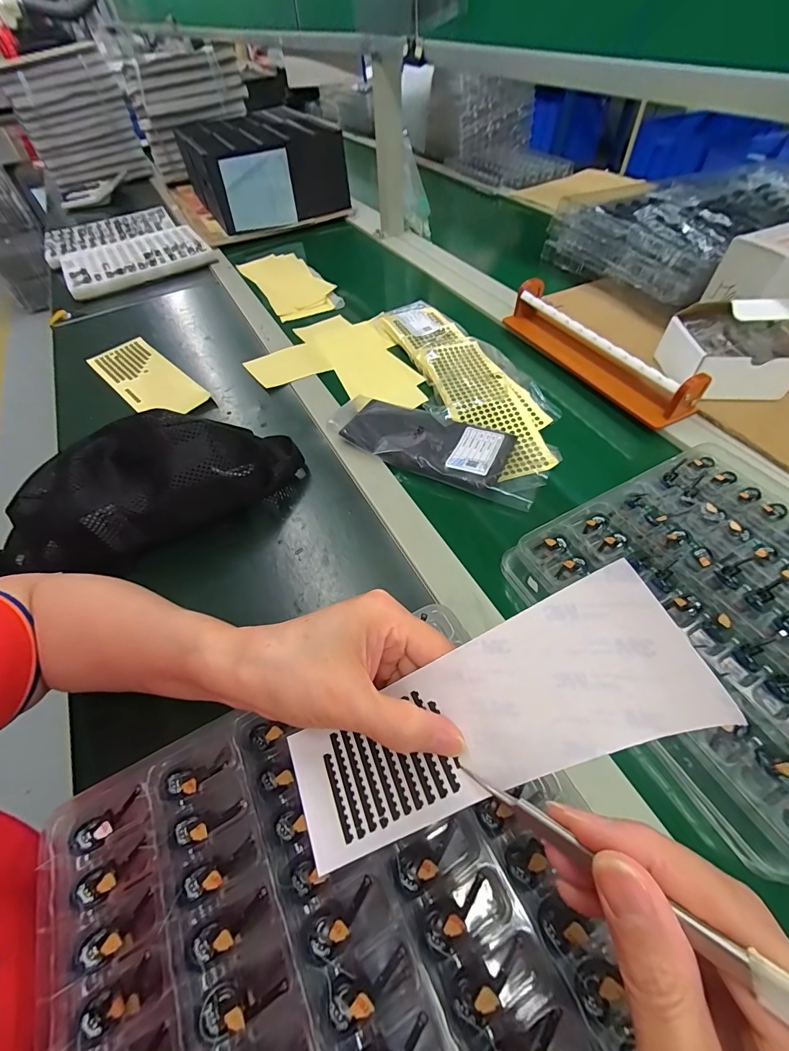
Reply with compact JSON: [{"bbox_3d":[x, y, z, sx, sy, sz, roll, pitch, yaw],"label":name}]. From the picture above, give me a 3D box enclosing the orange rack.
[{"bbox_3d":[0.264,-0.236,0.535,0.059,0.059,0.292,-23,55,-13],"label":"orange rack"}]

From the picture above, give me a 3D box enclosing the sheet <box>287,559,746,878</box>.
[{"bbox_3d":[0.031,0.089,0.176,0.183,0.034,0.058,-38,48,20],"label":"sheet"}]

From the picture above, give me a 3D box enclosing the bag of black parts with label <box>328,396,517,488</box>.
[{"bbox_3d":[0.030,-0.103,0.469,0.200,0.022,0.093,22,58,18],"label":"bag of black parts with label"}]

